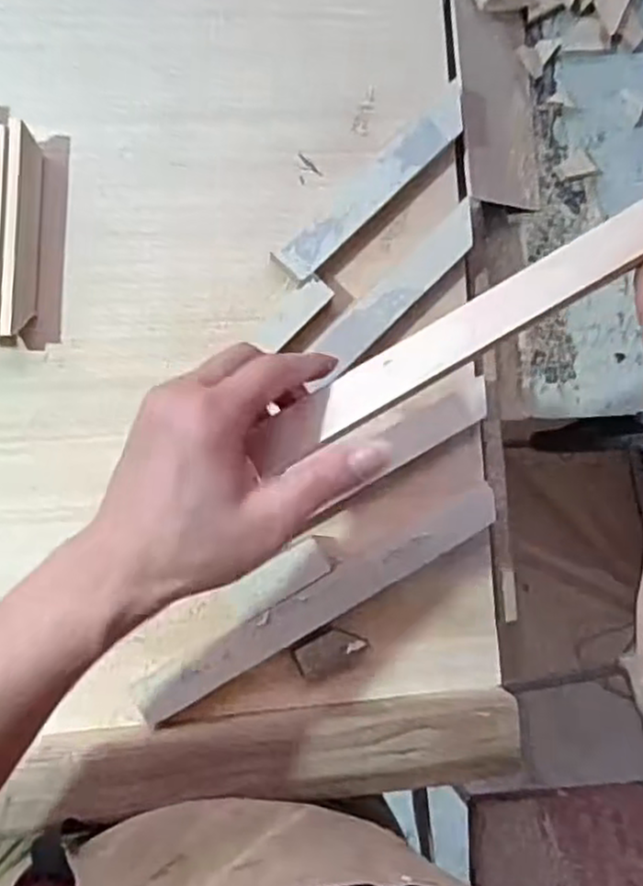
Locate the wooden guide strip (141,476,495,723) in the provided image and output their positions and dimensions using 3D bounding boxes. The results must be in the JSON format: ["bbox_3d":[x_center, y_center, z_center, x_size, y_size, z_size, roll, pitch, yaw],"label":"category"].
[{"bbox_3d":[0.001,0.111,0.509,0.285,0.017,0.036,-29,92,-7],"label":"wooden guide strip"}]

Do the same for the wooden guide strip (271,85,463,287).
[{"bbox_3d":[0.042,-0.195,0.532,0.031,0.015,0.195,45,84,-4],"label":"wooden guide strip"}]

